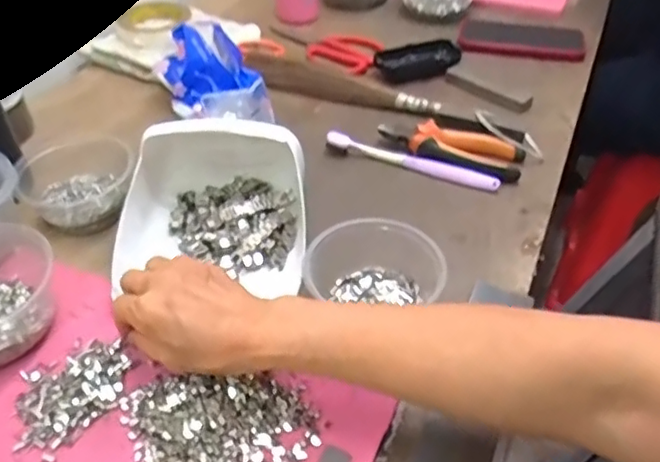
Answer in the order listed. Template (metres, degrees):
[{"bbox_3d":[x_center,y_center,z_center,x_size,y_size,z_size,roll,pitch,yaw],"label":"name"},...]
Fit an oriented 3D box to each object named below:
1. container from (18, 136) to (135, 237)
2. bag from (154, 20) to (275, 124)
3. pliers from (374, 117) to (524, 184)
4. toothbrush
[{"bbox_3d":[-0.240,-0.041,0.594,0.107,0.051,0.116,-18,47,-18],"label":"container"},{"bbox_3d":[-0.137,-0.172,0.704,0.098,0.091,0.136,-22,48,-21],"label":"bag"},{"bbox_3d":[0.128,-0.092,0.655,0.151,0.029,0.063,18,46,20],"label":"pliers"},{"bbox_3d":[0.085,-0.073,0.645,0.181,0.023,0.017,15,44,17],"label":"toothbrush"}]

